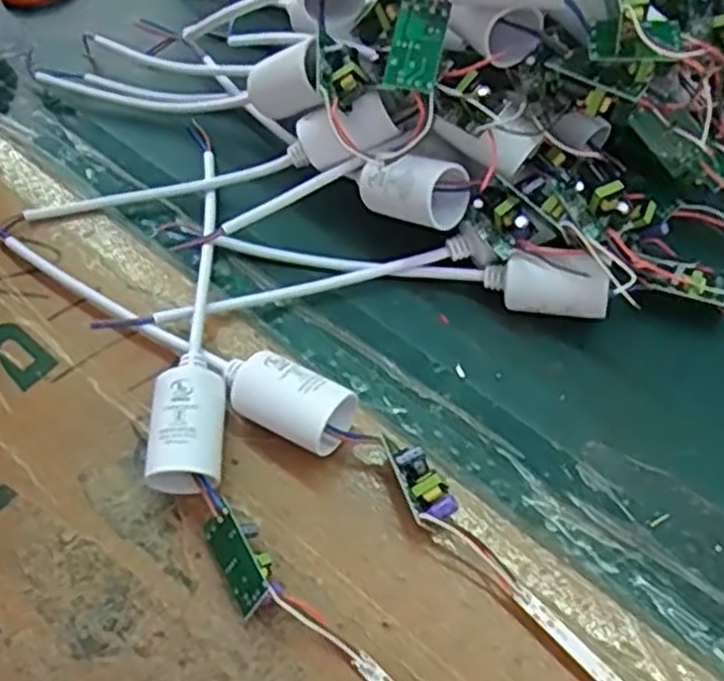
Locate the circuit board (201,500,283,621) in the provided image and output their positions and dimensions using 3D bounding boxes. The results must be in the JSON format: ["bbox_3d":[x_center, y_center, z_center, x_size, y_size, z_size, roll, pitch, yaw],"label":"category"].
[{"bbox_3d":[-0.042,0.080,0.279,0.018,0.022,0.038,-26,61,-15],"label":"circuit board"}]

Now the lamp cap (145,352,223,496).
[{"bbox_3d":[-0.067,0.032,0.304,0.026,0.029,0.052,0,58,0],"label":"lamp cap"}]

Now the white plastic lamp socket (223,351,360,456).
[{"bbox_3d":[-0.031,0.026,0.309,0.053,0.031,0.028,29,62,17],"label":"white plastic lamp socket"}]

